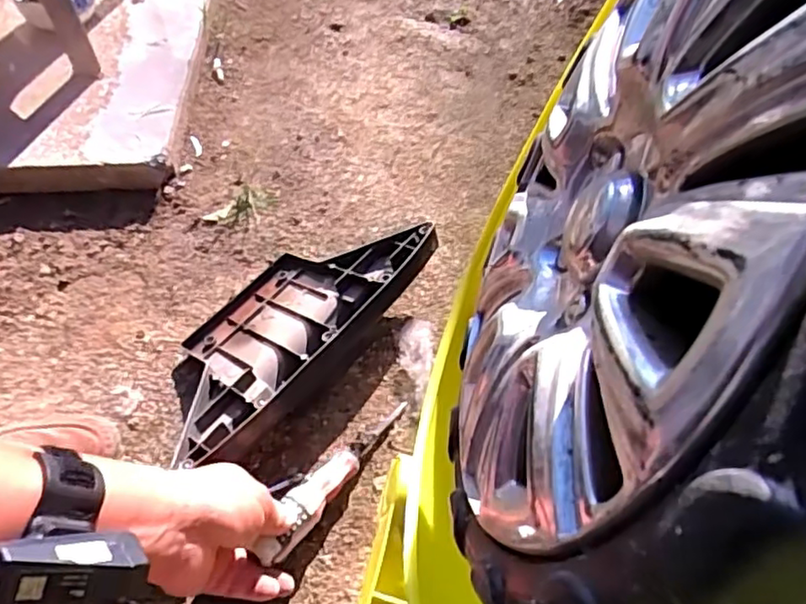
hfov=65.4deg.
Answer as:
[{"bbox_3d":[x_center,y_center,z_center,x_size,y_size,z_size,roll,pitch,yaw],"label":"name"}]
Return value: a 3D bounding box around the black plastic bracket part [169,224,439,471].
[{"bbox_3d":[-0.119,0.021,0.628,0.161,0.068,0.316,35,61,23],"label":"black plastic bracket part"}]

